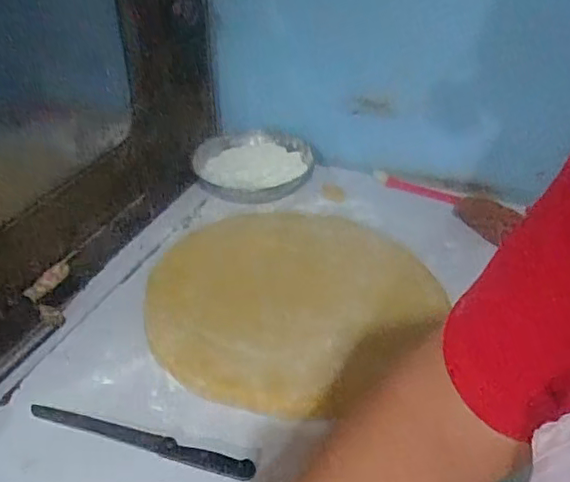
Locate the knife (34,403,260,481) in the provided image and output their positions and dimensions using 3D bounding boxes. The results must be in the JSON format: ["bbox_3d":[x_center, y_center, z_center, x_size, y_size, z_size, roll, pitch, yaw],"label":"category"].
[{"bbox_3d":[-0.181,0.246,0.740,0.301,0.014,0.027,11,37,14],"label":"knife"}]

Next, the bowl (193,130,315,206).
[{"bbox_3d":[-0.064,-0.145,1.259,0.252,0.079,0.211,-7,36,-10],"label":"bowl"}]

